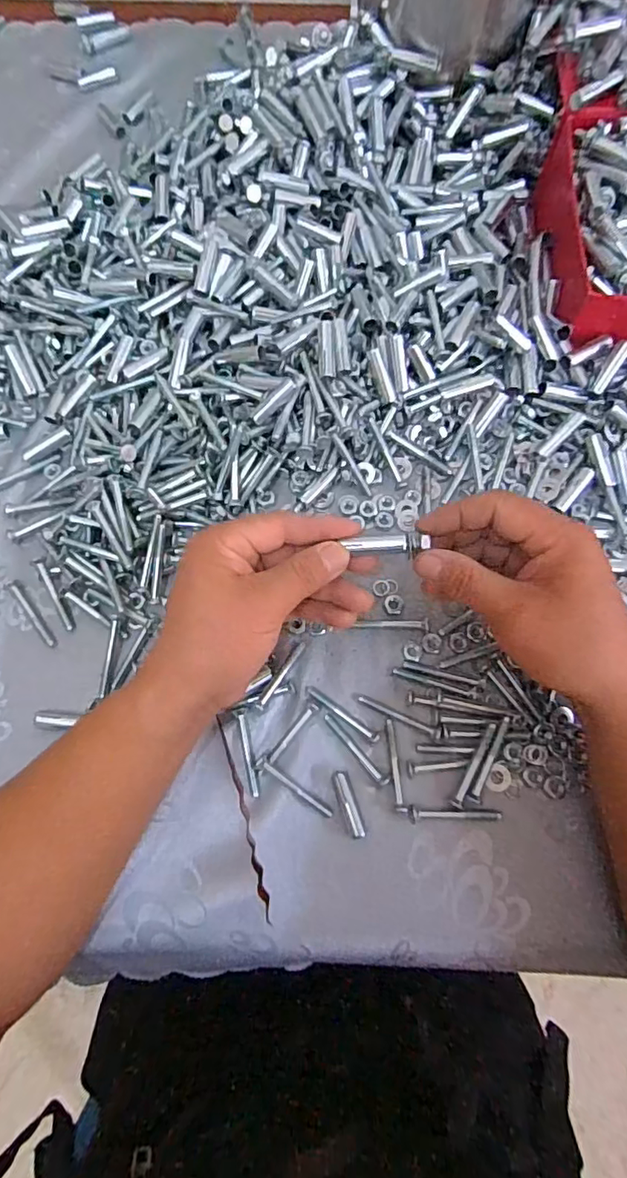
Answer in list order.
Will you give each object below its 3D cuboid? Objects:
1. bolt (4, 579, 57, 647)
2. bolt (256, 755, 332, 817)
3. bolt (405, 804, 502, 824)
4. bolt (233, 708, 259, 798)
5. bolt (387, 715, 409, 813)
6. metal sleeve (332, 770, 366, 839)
[{"bbox_3d":[-0.195,0.016,0.378,0.009,0.004,0.059,-39,76,-11],"label":"bolt"},{"bbox_3d":[-0.012,0.124,0.340,0.055,0.008,0.008,36,76,11],"label":"bolt"},{"bbox_3d":[0.087,0.139,0.336,0.056,0.007,0.009,2,72,1],"label":"bolt"},{"bbox_3d":[-0.042,0.103,0.347,0.006,0.006,0.054,-14,73,-4],"label":"bolt"},{"bbox_3d":[0.052,0.111,0.345,0.008,0.007,0.056,-6,72,-1],"label":"bolt"},{"bbox_3d":[0.022,0.133,0.338,0.009,0.009,0.040,-17,73,-5],"label":"metal sleeve"}]

